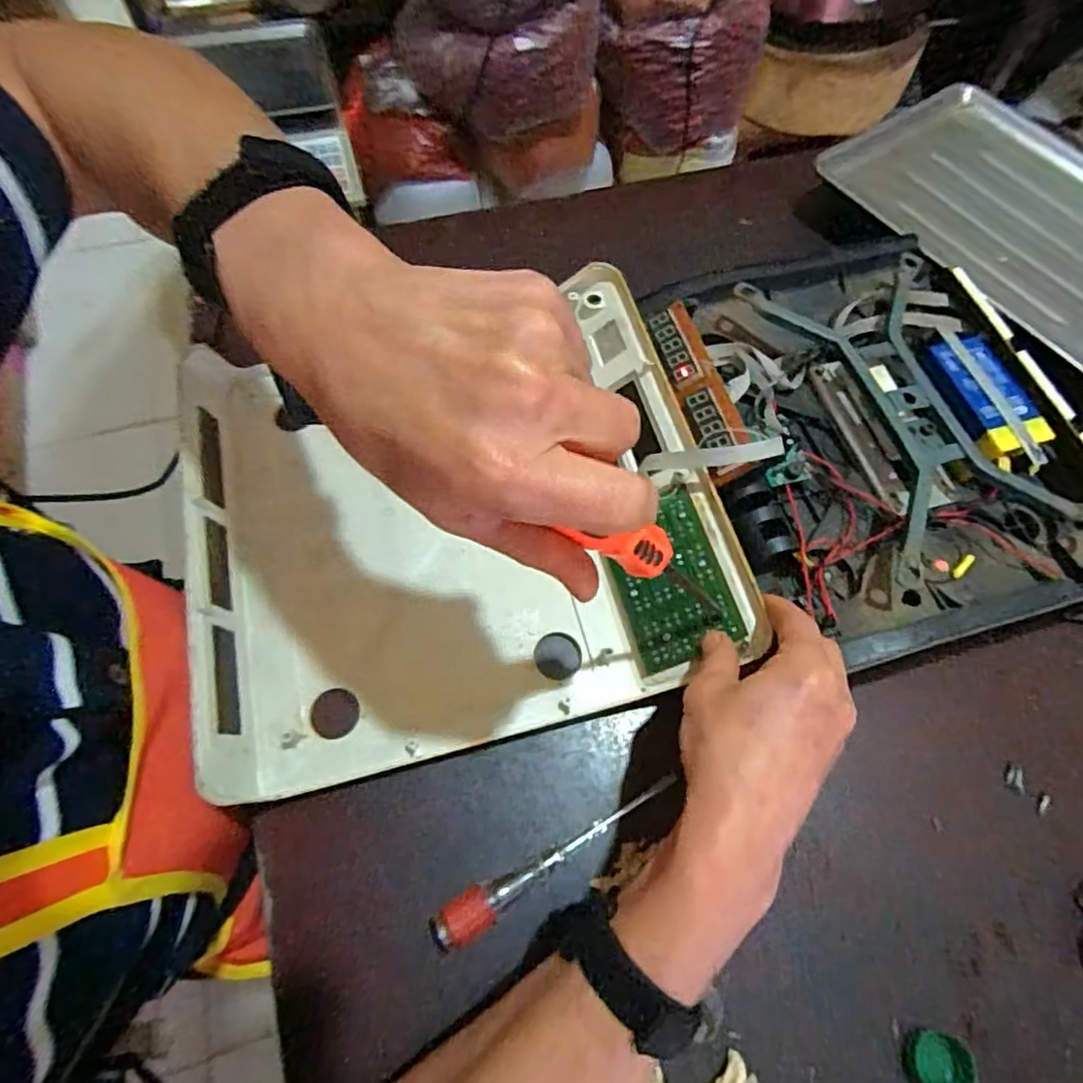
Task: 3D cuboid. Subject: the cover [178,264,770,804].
[{"bbox_3d":[-0.060,-0.019,0.435,0.342,0.059,0.307,-12,67,-8],"label":"cover"}]

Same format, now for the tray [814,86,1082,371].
[{"bbox_3d":[0.452,-0.304,0.585,0.280,0.034,0.349,-34,72,-16],"label":"tray"}]

